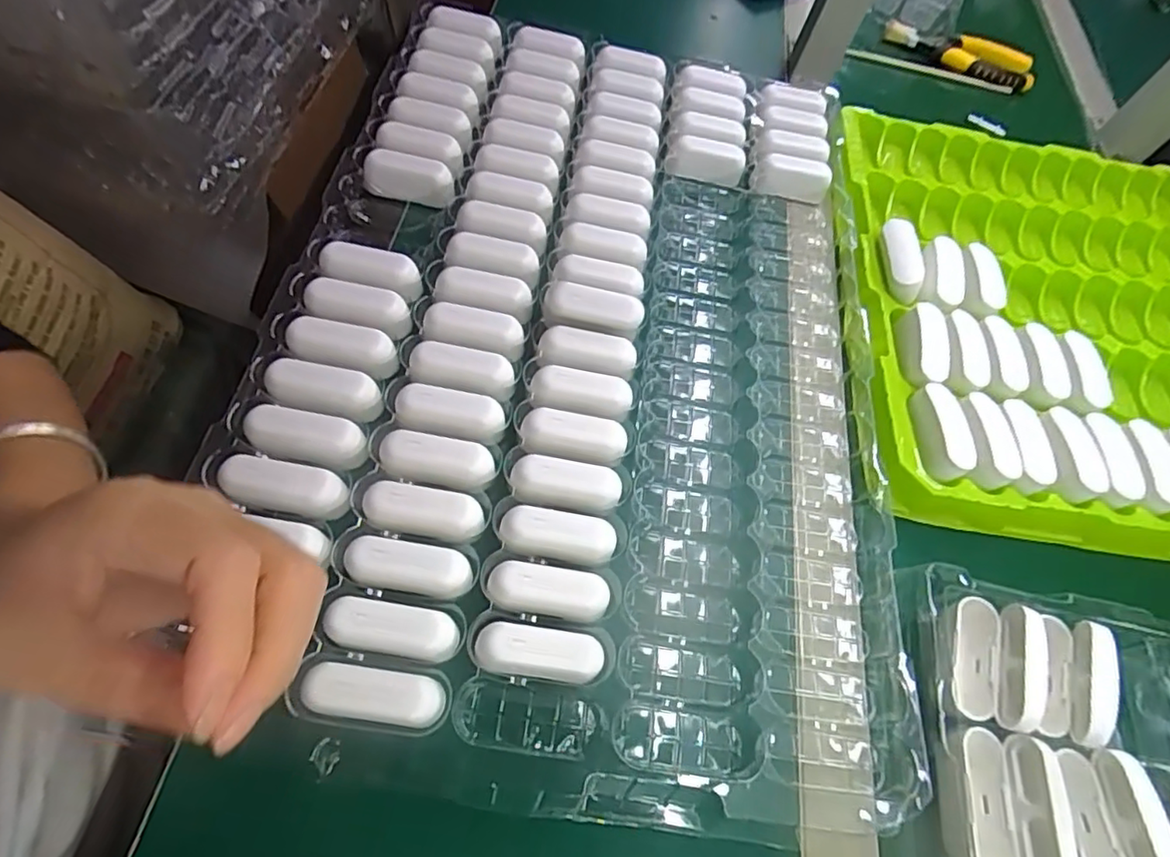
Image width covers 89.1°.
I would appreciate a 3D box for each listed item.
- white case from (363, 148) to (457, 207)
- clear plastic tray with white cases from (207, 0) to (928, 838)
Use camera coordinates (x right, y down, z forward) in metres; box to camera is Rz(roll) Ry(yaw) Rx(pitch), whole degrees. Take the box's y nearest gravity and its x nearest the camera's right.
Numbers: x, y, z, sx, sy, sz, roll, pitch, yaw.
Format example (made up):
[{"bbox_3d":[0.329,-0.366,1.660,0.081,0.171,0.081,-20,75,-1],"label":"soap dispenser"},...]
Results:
[{"bbox_3d":[-0.126,-0.183,0.434,0.062,0.029,0.024,12,61,-4],"label":"white case"},{"bbox_3d":[0.008,-0.076,0.402,0.374,0.051,0.568,10,61,-5],"label":"clear plastic tray with white cases"}]

